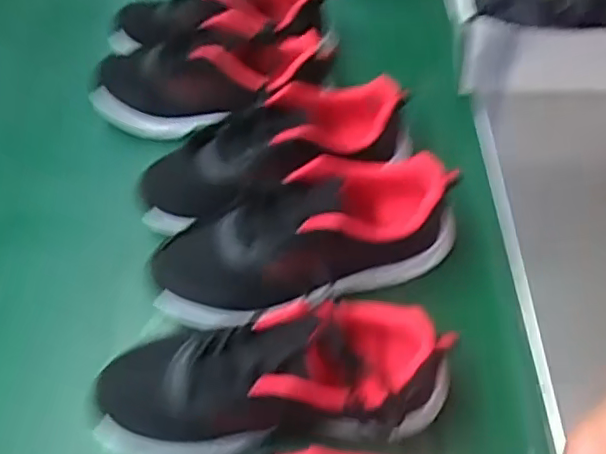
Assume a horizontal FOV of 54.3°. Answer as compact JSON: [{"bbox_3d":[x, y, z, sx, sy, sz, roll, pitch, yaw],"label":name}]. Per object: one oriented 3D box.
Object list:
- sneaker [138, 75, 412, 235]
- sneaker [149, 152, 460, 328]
[{"bbox_3d":[-0.020,-0.063,0.534,0.258,0.084,0.107,-17,55,-9],"label":"sneaker"},{"bbox_3d":[0.001,0.009,0.483,0.246,0.085,0.084,-16,55,-9],"label":"sneaker"}]

